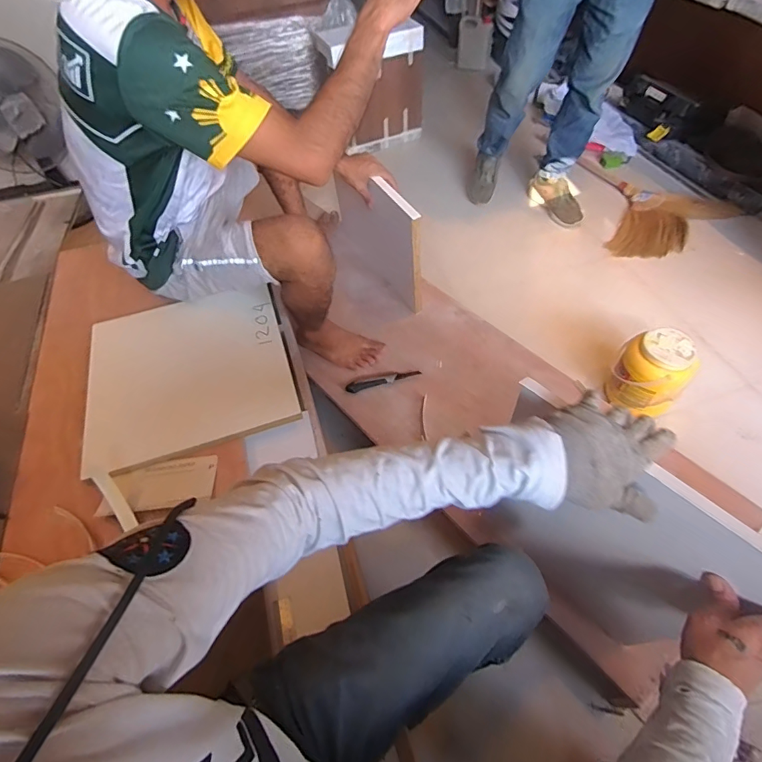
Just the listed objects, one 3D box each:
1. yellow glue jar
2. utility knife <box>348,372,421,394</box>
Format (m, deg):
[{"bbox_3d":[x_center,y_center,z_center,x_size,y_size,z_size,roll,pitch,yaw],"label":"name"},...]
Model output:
[{"bbox_3d":[0.683,-0.018,1.119,0.147,0.210,0.161,-2,55,2],"label":"yellow glue jar"},{"bbox_3d":[0.006,-0.004,1.142,0.194,0.012,0.032,-13,55,-5],"label":"utility knife"}]

